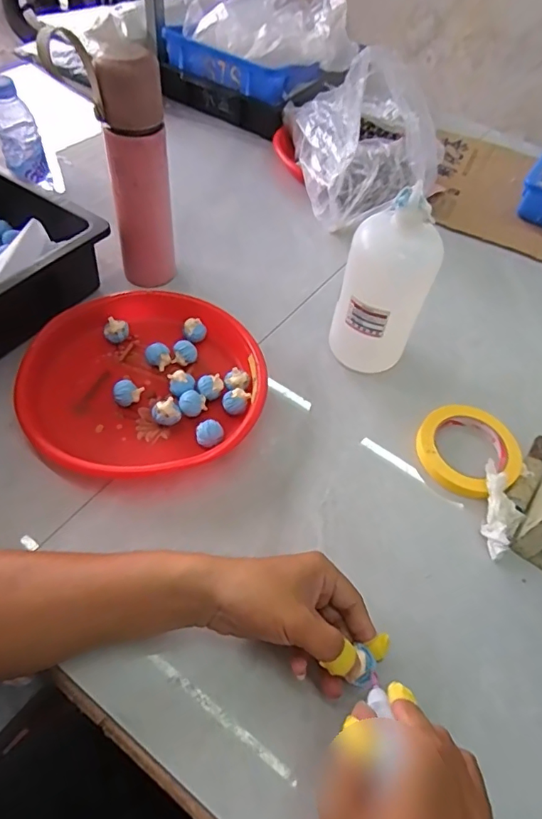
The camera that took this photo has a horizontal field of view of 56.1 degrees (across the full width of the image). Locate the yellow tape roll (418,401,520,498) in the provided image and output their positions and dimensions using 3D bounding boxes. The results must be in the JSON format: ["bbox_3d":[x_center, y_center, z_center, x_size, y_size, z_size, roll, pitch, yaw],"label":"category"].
[{"bbox_3d":[0.210,0.042,0.547,0.099,0.022,0.105,3,54,-4],"label":"yellow tape roll"}]

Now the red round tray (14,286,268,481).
[{"bbox_3d":[-0.134,-0.036,0.559,0.243,0.049,0.245,3,54,-4],"label":"red round tray"}]

